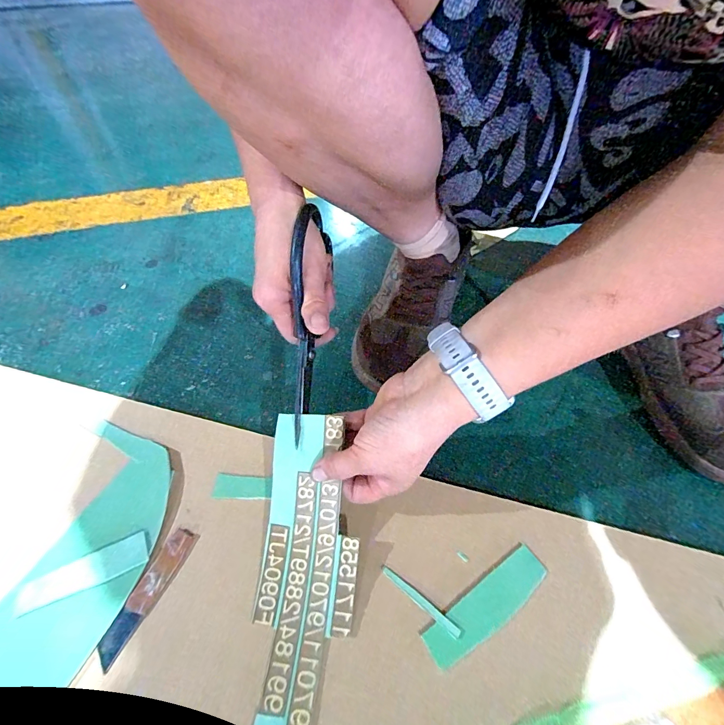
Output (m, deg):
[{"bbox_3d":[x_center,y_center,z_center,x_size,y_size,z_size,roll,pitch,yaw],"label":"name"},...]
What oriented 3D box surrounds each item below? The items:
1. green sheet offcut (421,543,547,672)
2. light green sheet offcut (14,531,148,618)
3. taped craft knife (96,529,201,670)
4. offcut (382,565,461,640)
[{"bbox_3d":[0.095,0.182,0.280,0.108,0.004,0.029,-28,58,-22],"label":"green sheet offcut"},{"bbox_3d":[-0.215,0.162,0.288,0.087,0.004,0.024,-19,61,-18],"label":"light green sheet offcut"},{"bbox_3d":[-0.163,0.175,0.285,0.022,0.004,0.092,18,53,14],"label":"taped craft knife"},{"bbox_3d":[0.044,0.179,0.282,0.067,0.004,0.007,33,58,23],"label":"offcut"}]

